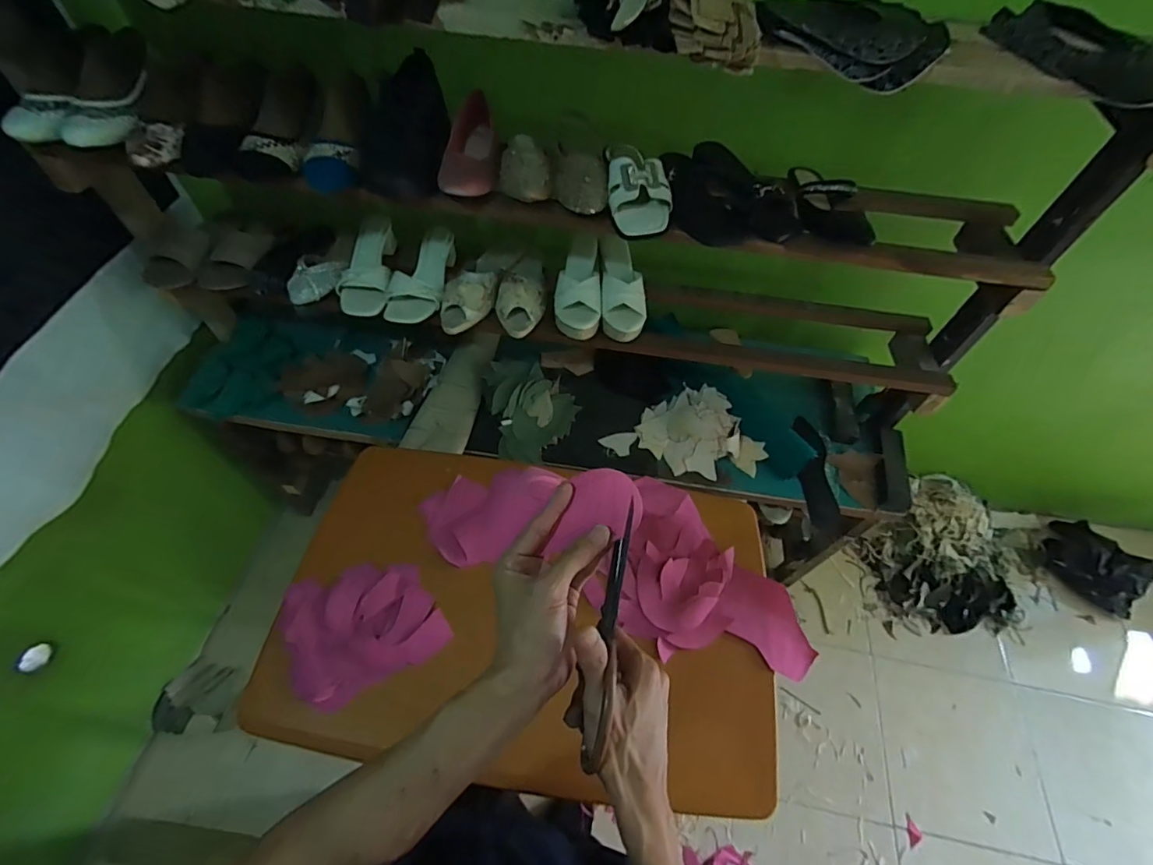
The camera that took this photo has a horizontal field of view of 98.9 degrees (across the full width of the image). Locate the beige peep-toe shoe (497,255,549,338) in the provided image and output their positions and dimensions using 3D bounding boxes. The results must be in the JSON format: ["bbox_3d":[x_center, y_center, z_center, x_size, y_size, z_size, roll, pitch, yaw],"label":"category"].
[{"bbox_3d":[-0.102,-0.273,0.923,0.089,0.065,0.217,1,56,-3],"label":"beige peep-toe shoe"}]

